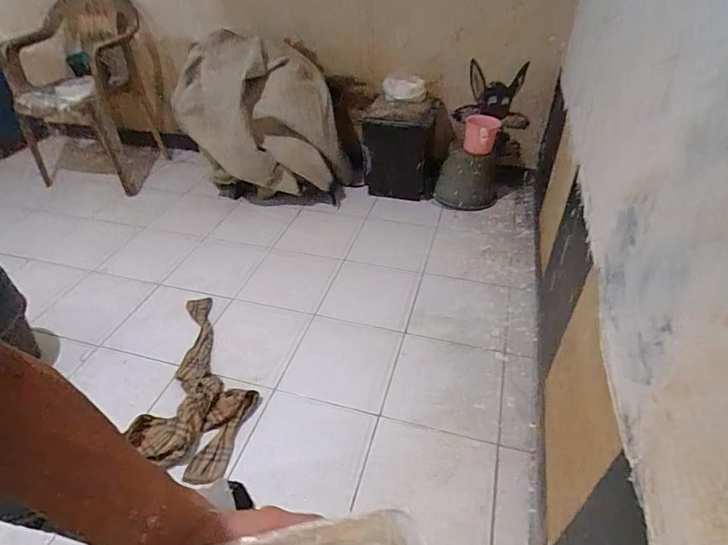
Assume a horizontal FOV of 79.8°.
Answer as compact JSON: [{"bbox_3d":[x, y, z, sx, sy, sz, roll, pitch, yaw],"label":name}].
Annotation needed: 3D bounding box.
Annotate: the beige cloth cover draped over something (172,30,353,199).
[{"bbox_3d":[-0.415,-0.662,1.839,0.698,0.575,0.430,21,35,24],"label":"beige cloth cover draped over something"}]

